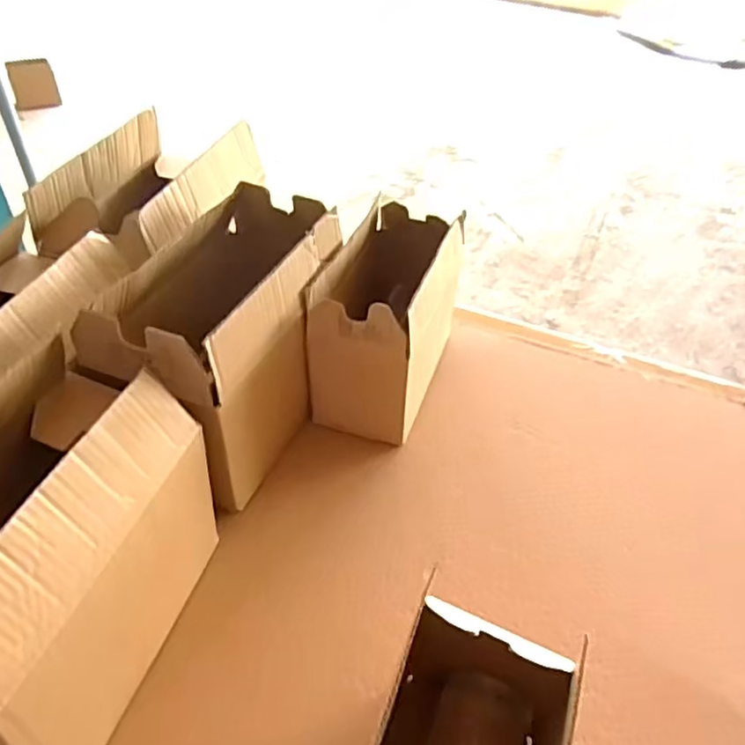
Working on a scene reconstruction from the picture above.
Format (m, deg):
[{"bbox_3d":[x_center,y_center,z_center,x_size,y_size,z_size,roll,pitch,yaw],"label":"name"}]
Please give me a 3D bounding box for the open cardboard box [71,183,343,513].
[{"bbox_3d":[-0.134,-0.030,0.624,0.139,0.210,0.247,18,47,14],"label":"open cardboard box"}]

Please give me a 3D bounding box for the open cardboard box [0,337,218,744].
[{"bbox_3d":[-0.226,0.127,0.468,0.139,0.207,0.236,14,46,10],"label":"open cardboard box"}]

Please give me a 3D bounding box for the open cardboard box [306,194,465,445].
[{"bbox_3d":[0.019,-0.058,0.688,0.120,0.175,0.198,16,47,12],"label":"open cardboard box"}]

